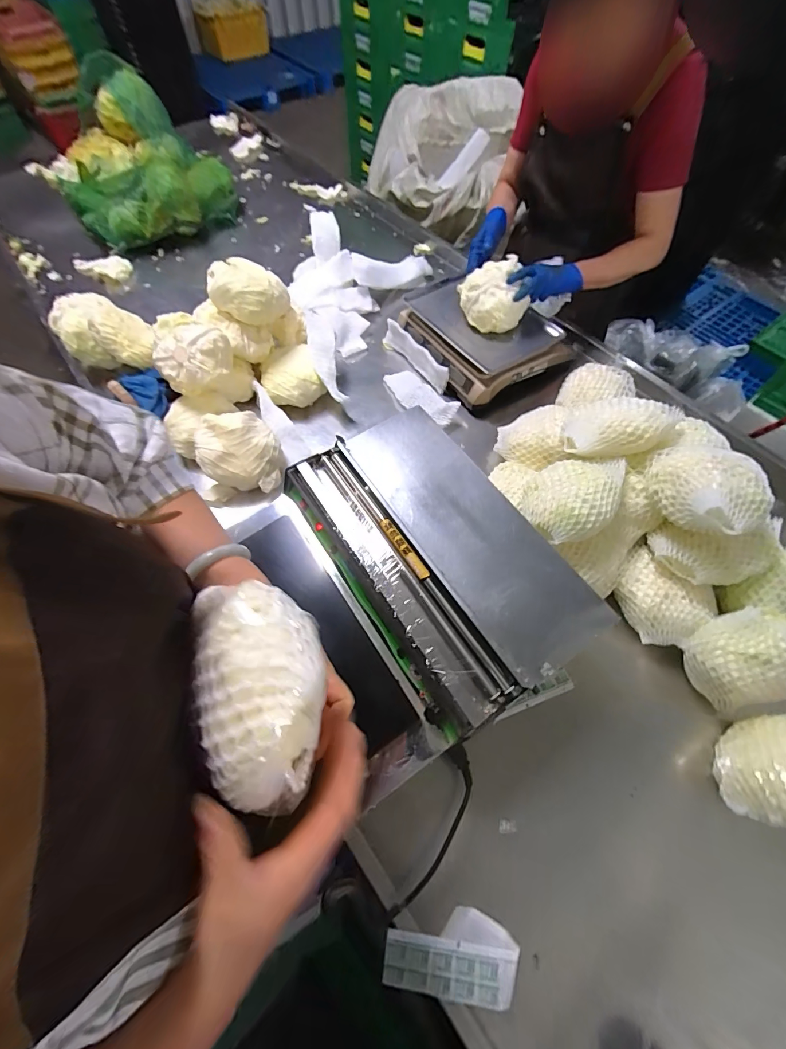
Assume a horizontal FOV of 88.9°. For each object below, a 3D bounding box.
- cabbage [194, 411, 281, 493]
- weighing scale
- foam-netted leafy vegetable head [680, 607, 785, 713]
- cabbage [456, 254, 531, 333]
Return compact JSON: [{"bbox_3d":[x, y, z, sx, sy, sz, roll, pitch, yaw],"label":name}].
[{"bbox_3d":[-0.316,-0.148,0.821,0.156,0.107,0.140,-13,63,-7],"label":"cabbage"},{"bbox_3d":[0.218,-0.497,1.018,0.349,0.091,0.349,-31,67,-15],"label":"weighing scale"},{"bbox_3d":[0.550,0.207,0.621,0.138,0.129,0.135,0,63,0],"label":"foam-netted leafy vegetable head"},{"bbox_3d":[0.229,-0.520,0.927,0.145,0.133,0.119,27,66,13],"label":"cabbage"}]

